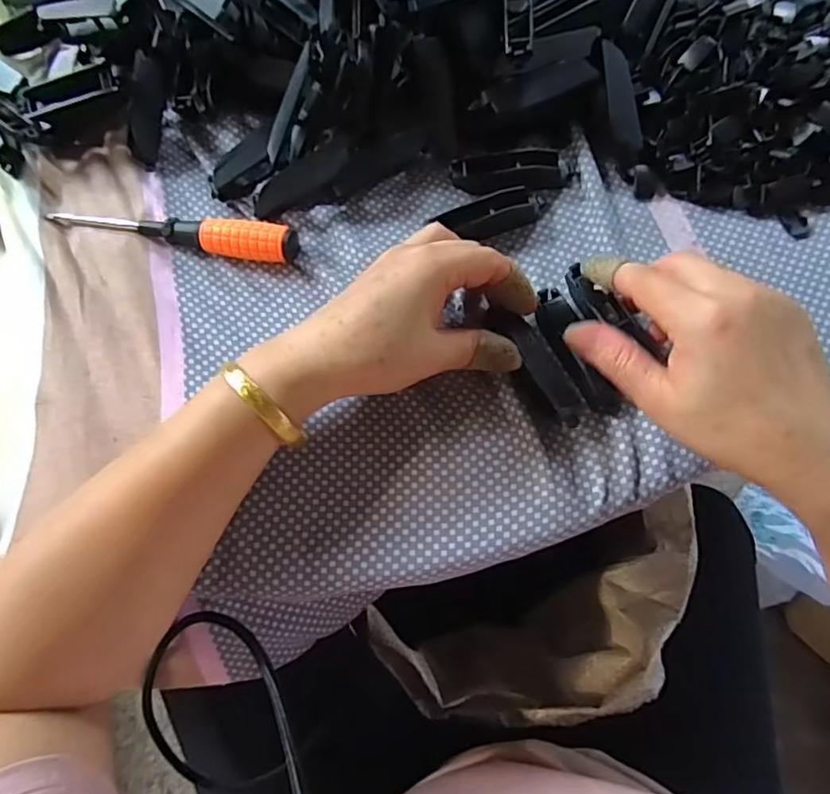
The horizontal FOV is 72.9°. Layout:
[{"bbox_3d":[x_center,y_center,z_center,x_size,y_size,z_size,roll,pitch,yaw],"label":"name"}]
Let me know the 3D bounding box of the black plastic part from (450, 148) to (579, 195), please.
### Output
[{"bbox_3d":[0.061,-0.137,0.343,0.075,0.012,0.027,-12,72,-2],"label":"black plastic part"}]

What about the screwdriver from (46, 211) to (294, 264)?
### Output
[{"bbox_3d":[-0.148,-0.099,0.336,0.155,0.018,0.020,8,72,5],"label":"screwdriver"}]

